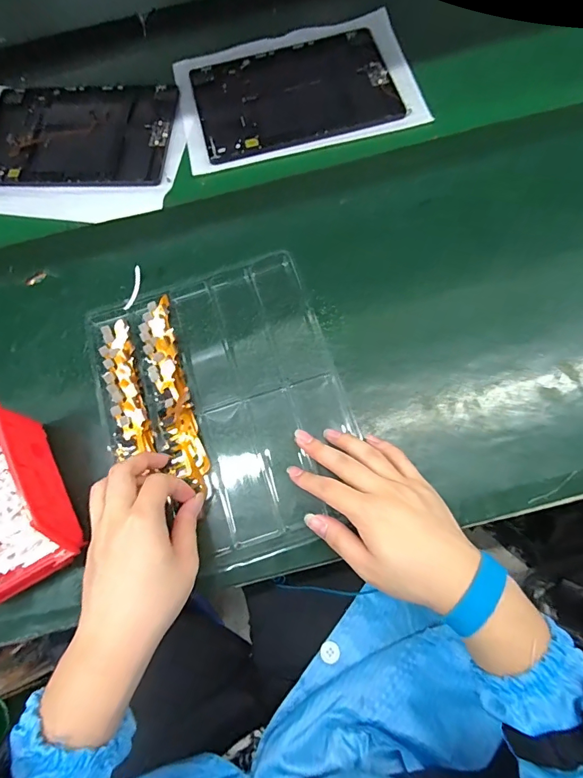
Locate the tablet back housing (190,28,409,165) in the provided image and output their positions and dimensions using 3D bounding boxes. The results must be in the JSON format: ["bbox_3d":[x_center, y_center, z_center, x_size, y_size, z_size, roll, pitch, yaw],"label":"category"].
[{"bbox_3d":[0.005,-0.362,0.502,0.235,0.009,0.163,-14,72,-2],"label":"tablet back housing"}]

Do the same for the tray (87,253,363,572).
[{"bbox_3d":[-0.063,0.014,0.381,0.211,0.012,0.268,-18,72,-3],"label":"tray"}]

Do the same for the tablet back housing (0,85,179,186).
[{"bbox_3d":[-0.265,-0.314,0.504,0.235,0.012,0.158,4,72,4],"label":"tablet back housing"}]

